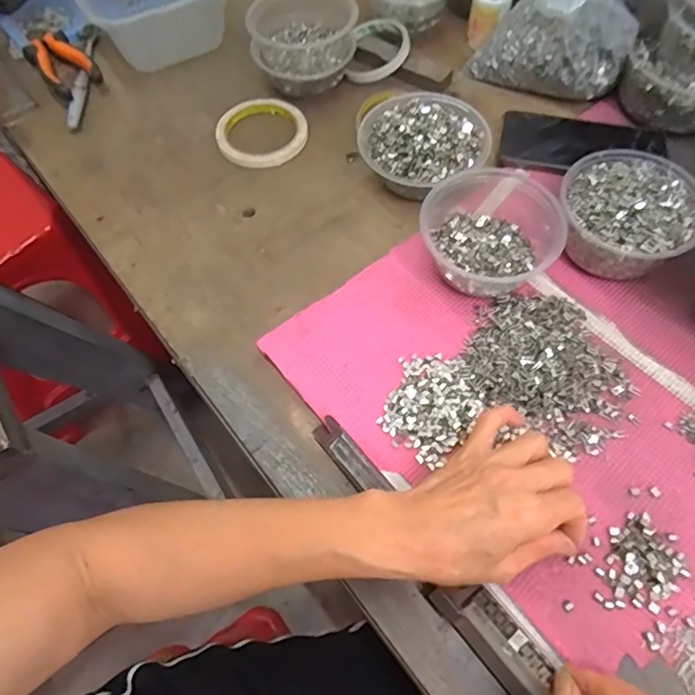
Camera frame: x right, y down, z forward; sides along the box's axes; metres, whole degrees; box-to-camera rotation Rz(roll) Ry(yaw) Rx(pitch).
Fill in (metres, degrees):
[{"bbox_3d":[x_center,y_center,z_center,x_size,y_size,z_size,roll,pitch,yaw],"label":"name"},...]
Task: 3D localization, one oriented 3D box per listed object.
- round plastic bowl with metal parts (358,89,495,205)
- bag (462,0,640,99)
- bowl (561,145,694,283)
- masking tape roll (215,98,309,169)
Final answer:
[{"bbox_3d":[0.073,-0.197,0.523,0.111,0.055,0.116,-2,62,3],"label":"round plastic bowl with metal parts"},{"bbox_3d":[0.212,-0.324,0.555,0.150,0.110,0.065,39,71,21],"label":"bag"},{"bbox_3d":[0.241,-0.114,0.466,0.109,0.061,0.115,-2,62,3],"label":"bowl"},{"bbox_3d":[-0.093,-0.233,0.582,0.095,0.014,0.092,-2,62,3],"label":"masking tape roll"}]

